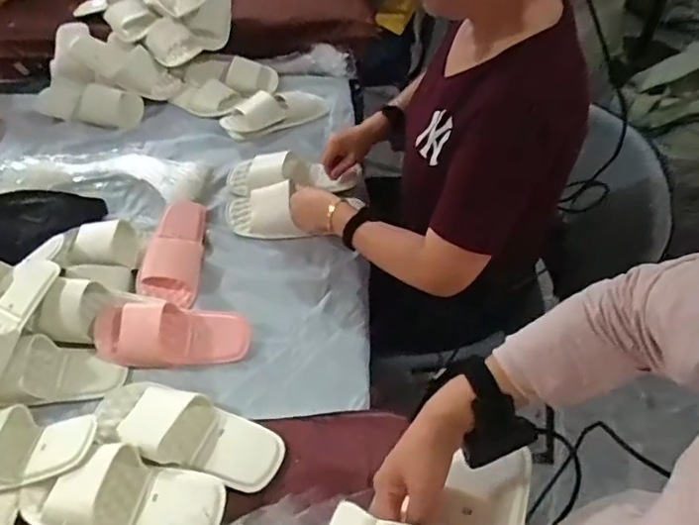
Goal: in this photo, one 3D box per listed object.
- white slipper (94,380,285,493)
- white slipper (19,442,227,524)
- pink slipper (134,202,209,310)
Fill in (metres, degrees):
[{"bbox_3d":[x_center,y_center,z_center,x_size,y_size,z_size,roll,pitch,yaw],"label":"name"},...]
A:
[{"bbox_3d":[-0.219,0.229,0.758,0.257,0.048,0.109,12,50,13],"label":"white slipper"},{"bbox_3d":[-0.284,0.287,0.690,0.255,0.055,0.106,4,49,6],"label":"white slipper"},{"bbox_3d":[-0.297,-0.030,0.968,0.113,0.061,0.215,4,49,6],"label":"pink slipper"}]

